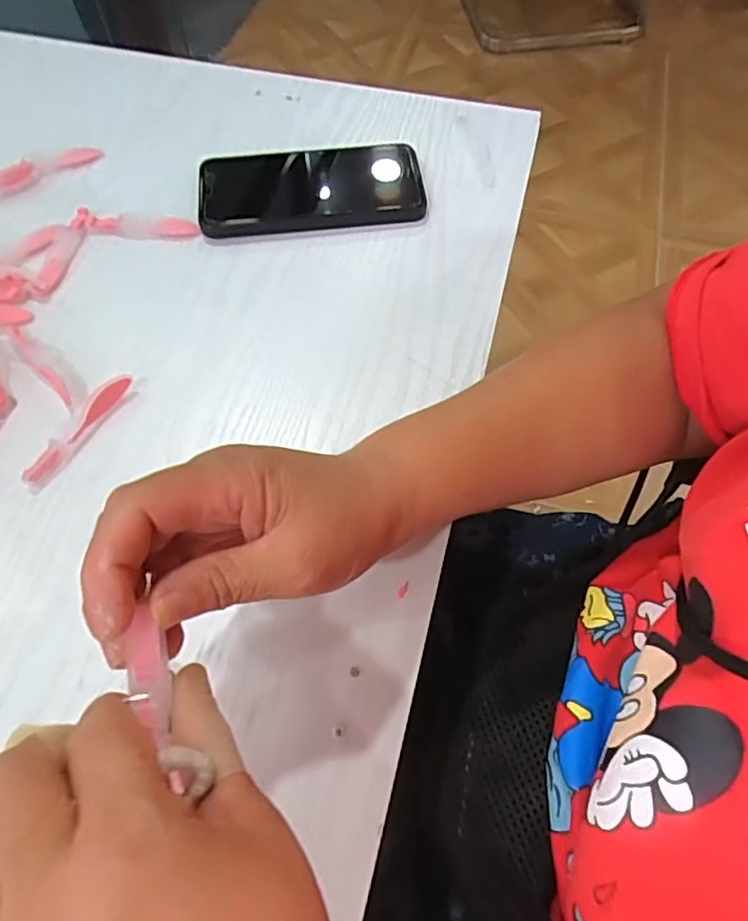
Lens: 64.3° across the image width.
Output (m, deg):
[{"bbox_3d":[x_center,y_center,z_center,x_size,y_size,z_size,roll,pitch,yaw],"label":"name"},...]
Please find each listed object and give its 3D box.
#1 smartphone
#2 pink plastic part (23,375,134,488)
[{"bbox_3d":[-0.047,-0.196,0.428,0.160,0.016,0.075,-6,69,3],"label":"smartphone"},{"bbox_3d":[-0.168,-0.018,0.340,0.010,0.013,0.079,30,66,17],"label":"pink plastic part"}]

